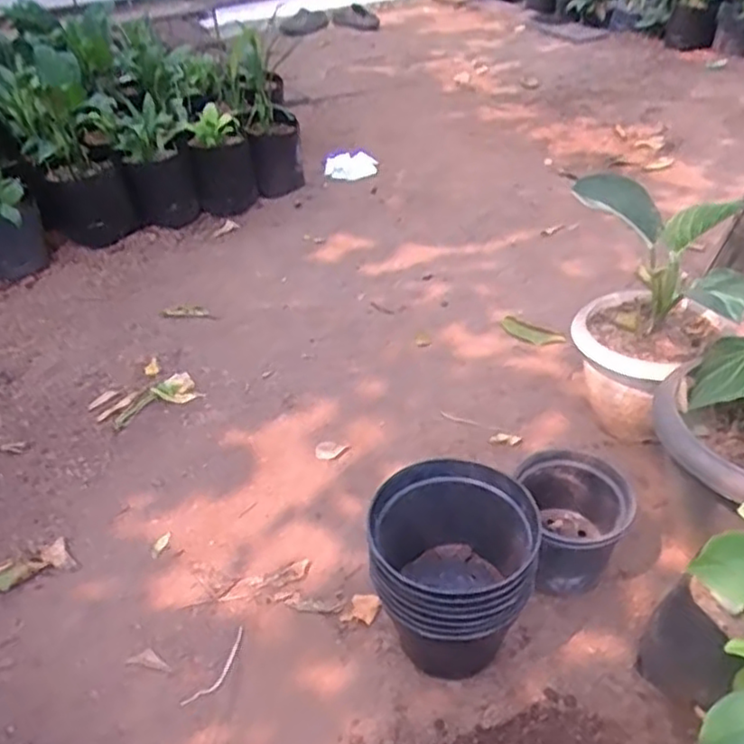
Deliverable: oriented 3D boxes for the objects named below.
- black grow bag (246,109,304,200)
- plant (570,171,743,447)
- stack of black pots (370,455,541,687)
[{"bbox_3d":[-0.215,-0.490,1.585,0.113,0.152,0.100,-9,39,-9],"label":"black grow bag"},{"bbox_3d":[0.385,-0.065,1.002,0.211,0.365,0.200,7,42,15],"label":"plant"},{"bbox_3d":[0.090,0.230,0.787,0.173,0.190,0.180,-1,40,4],"label":"stack of black pots"}]

